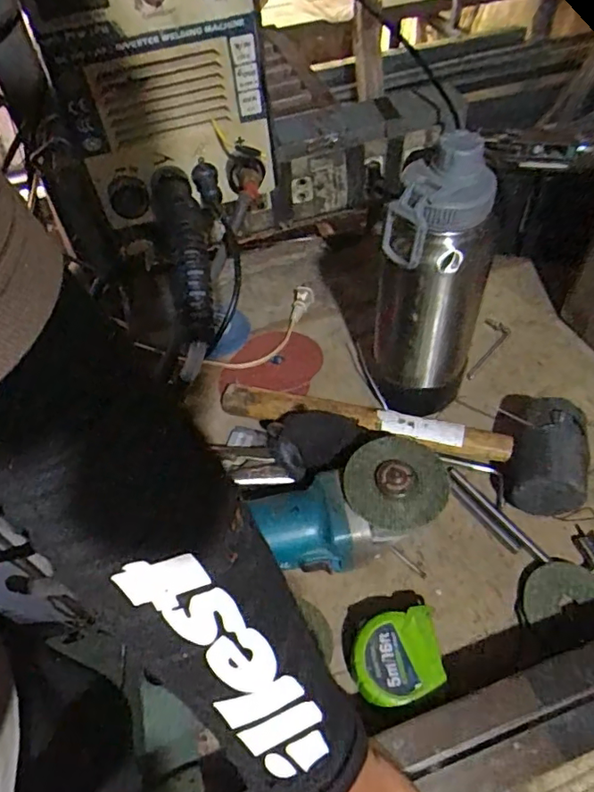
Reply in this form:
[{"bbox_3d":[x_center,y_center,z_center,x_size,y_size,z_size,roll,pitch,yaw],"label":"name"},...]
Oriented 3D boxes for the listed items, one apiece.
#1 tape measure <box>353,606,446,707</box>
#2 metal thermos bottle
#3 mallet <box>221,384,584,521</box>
[{"bbox_3d":[0.072,0.193,0.405,0.061,0.035,0.058,-8,51,-3],"label":"tape measure"},{"bbox_3d":[0.108,-0.073,0.465,0.081,0.253,0.079,12,53,13],"label":"metal thermos bottle"},{"bbox_3d":[0.097,0.017,0.522,0.326,0.058,0.097,17,54,16],"label":"mallet"}]

